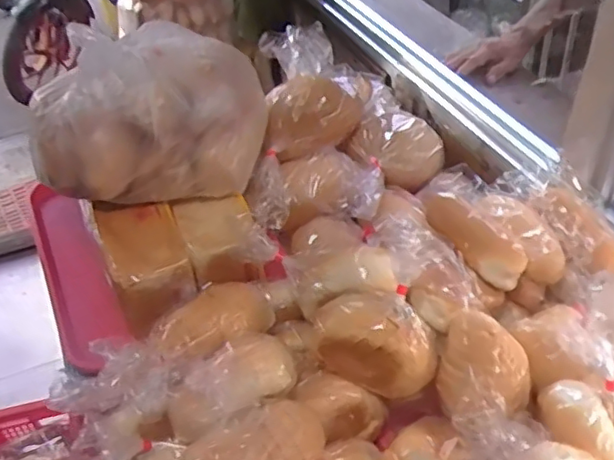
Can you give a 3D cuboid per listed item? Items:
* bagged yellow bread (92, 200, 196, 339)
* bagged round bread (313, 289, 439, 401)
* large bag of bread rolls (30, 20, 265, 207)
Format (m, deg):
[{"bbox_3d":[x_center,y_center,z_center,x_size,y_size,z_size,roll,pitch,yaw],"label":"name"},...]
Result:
[{"bbox_3d":[-0.196,0.045,0.757,0.092,0.092,0.144,-18,44,-15],"label":"bagged yellow bread"},{"bbox_3d":[0.066,0.109,0.606,0.123,0.090,0.067,9,44,14],"label":"bagged round bread"},{"bbox_3d":[-0.197,-0.144,0.770,0.278,0.174,0.154,-5,43,0],"label":"large bag of bread rolls"}]

